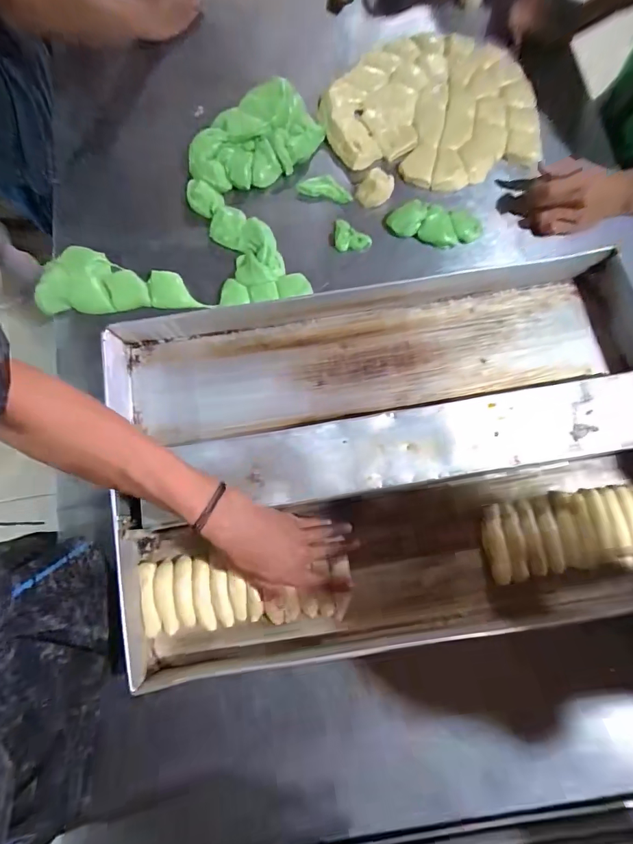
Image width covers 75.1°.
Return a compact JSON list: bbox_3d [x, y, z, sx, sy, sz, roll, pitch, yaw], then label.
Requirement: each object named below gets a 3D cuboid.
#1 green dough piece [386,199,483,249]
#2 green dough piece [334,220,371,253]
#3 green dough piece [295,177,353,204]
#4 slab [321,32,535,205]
[{"bbox_3d":[0.182,-0.303,0.630,0.139,0.035,0.062,16,78,5],"label":"green dough piece"},{"bbox_3d":[0.056,-0.288,0.638,0.055,0.024,0.052,1,77,2],"label":"green dough piece"},{"bbox_3d":[0.014,-0.369,0.651,0.086,0.021,0.028,9,78,3],"label":"green dough piece"},{"bbox_3d":[0.180,-0.515,0.670,0.334,0.032,0.305,-18,78,-3],"label":"slab"}]

